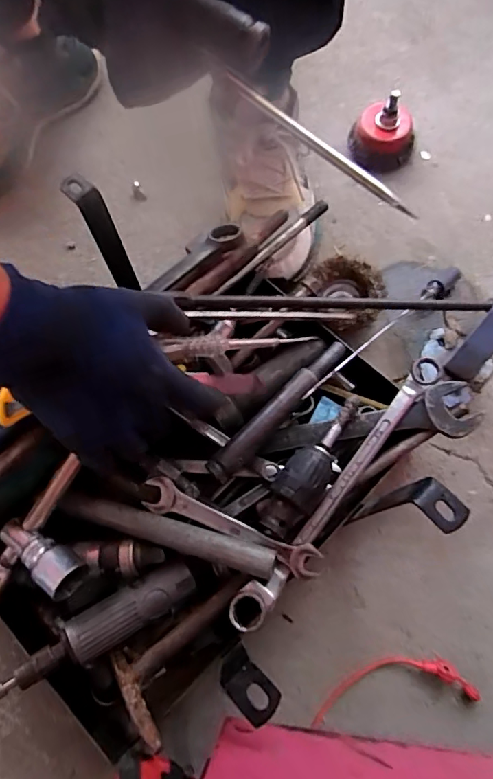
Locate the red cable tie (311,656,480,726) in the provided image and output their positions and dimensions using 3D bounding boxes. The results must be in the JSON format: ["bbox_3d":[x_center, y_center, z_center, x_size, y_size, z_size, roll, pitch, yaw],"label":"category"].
[{"bbox_3d":[0.110,0.228,0.387,0.122,0.019,0.036,-9,73,-4],"label":"red cable tie"}]

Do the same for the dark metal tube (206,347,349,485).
[{"bbox_3d":[0.026,0.016,0.416,0.019,0.024,0.151,42,77,11],"label":"dark metal tube"}]

